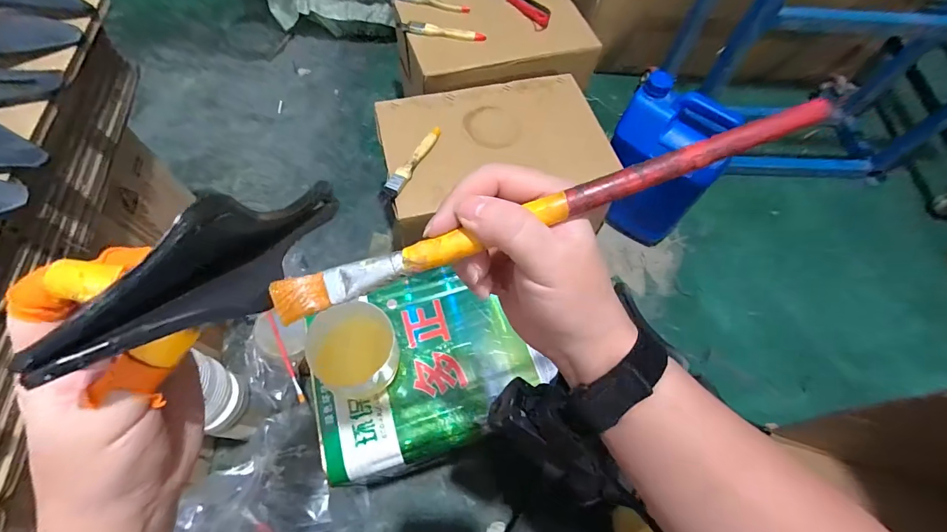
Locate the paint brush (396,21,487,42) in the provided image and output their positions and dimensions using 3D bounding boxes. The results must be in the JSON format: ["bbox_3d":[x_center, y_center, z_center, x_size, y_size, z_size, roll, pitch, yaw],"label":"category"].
[{"bbox_3d":[-0.062,-0.446,0.770,0.168,0.019,0.018,7,63,1],"label":"paint brush"}]

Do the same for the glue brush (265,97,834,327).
[{"bbox_3d":[0.034,-0.027,0.198,0.275,0.012,0.017,-20,65,3],"label":"glue brush"}]

